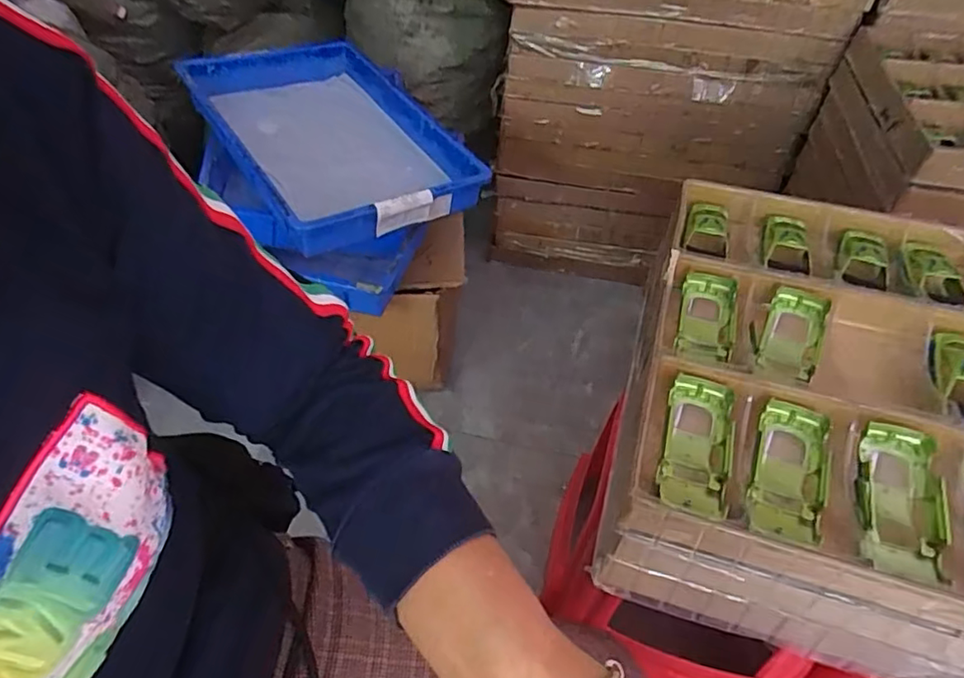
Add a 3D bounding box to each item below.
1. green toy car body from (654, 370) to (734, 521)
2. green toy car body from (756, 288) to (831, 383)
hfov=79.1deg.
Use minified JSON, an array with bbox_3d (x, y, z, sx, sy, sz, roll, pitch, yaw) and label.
[{"bbox_3d":[0.180,0.088,0.492,0.053,0.028,0.117,14,48,12],"label":"green toy car body"},{"bbox_3d":[0.306,-0.003,0.578,0.051,0.035,0.098,20,50,17],"label":"green toy car body"}]

